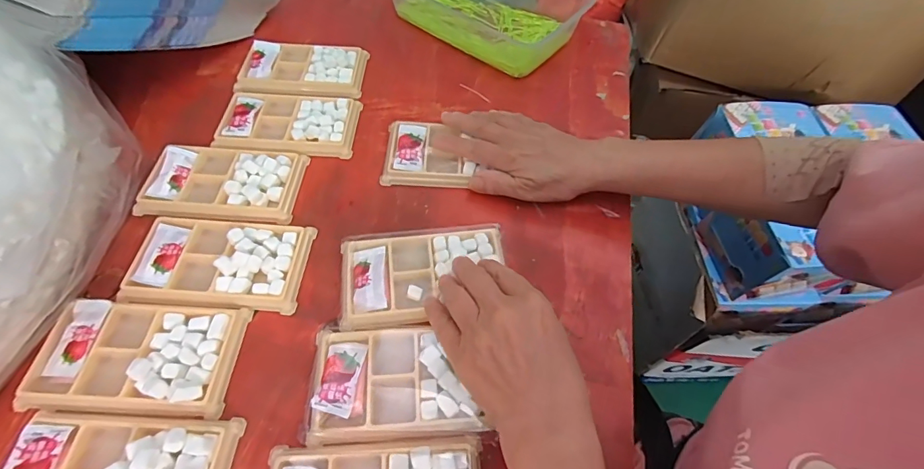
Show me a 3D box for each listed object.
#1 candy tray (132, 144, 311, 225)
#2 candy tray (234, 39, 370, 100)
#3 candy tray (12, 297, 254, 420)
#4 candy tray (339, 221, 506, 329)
[{"bbox_3d":[-0.221,-0.050,0.396,0.133,0.019,0.080,3,58,-3],"label":"candy tray"},{"bbox_3d":[-0.180,-0.189,0.485,0.134,0.016,0.085,3,58,-2],"label":"candy tray"},{"bbox_3d":[-0.232,0.086,0.308,0.129,0.014,0.076,4,58,-2],"label":"candy tray"},{"bbox_3d":[-0.032,0.031,0.355,0.134,0.016,0.079,-6,59,-8],"label":"candy tray"}]

